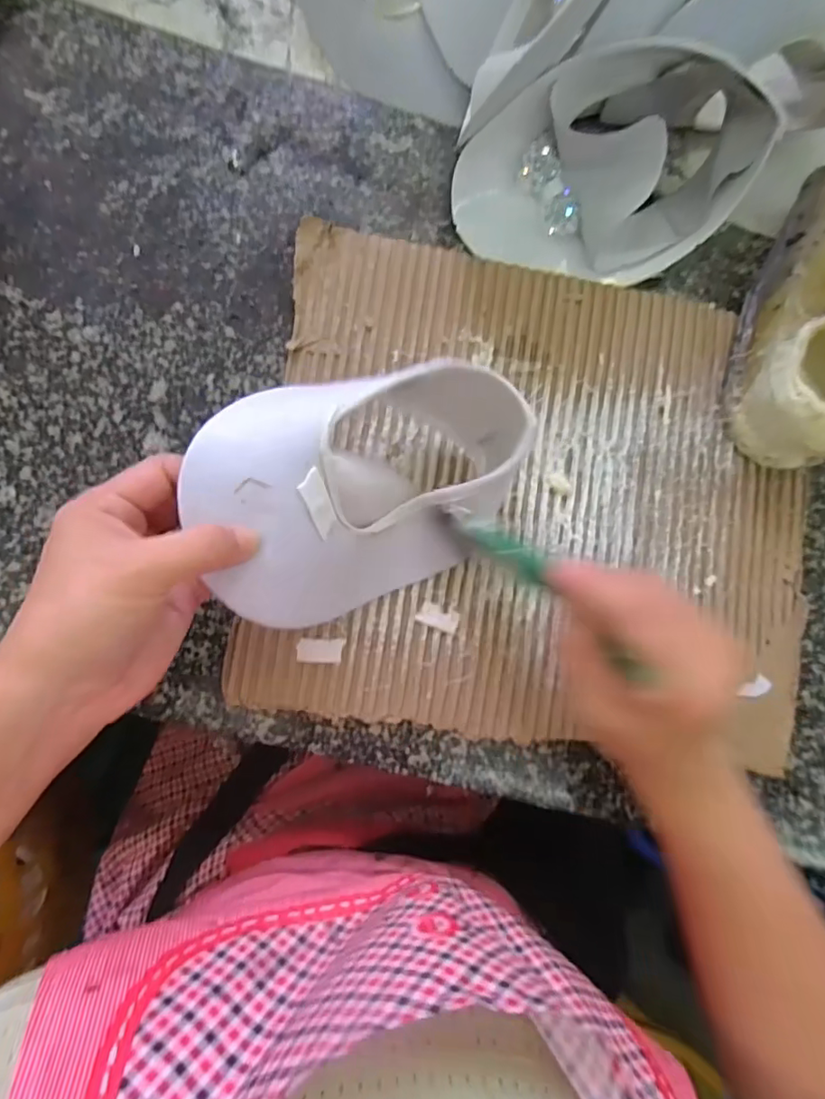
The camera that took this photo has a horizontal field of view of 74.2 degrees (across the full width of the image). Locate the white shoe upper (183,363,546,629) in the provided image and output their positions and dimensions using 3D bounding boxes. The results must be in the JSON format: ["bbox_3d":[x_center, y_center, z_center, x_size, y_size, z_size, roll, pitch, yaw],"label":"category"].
[{"bbox_3d":[-0.019,-0.030,0.265,0.155,0.057,0.100,-19,87,-8],"label":"white shoe upper"}]

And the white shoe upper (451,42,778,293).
[{"bbox_3d":[0.118,-0.217,0.310,0.171,0.061,0.107,-21,88,-8],"label":"white shoe upper"}]

